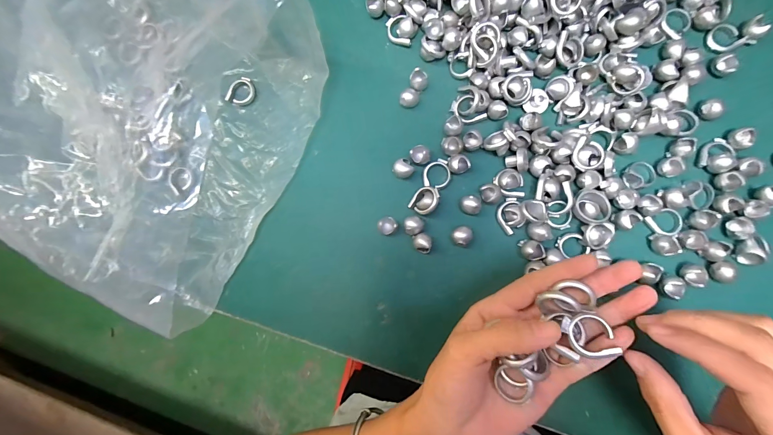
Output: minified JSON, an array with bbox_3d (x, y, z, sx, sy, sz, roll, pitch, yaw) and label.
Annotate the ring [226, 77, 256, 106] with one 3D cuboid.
[{"bbox_3d":[-0.129,-0.113,0.301,0.025,0.004,0.025,0,84,4],"label":"ring"}]

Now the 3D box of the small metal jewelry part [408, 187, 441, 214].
[{"bbox_3d":[0.032,-0.014,0.274,0.021,0.014,0.022,28,87,6],"label":"small metal jewelry part"}]

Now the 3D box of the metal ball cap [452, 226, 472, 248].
[{"bbox_3d":[0.061,0.016,0.273,0.016,0.012,0.016,0,84,4],"label":"metal ball cap"}]

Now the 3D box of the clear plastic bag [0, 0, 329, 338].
[{"bbox_3d":[-0.255,-0.116,0.264,0.378,0.094,0.248,32,90,5],"label":"clear plastic bag"}]

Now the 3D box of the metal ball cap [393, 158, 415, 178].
[{"bbox_3d":[0.014,-0.040,0.279,0.016,0.010,0.015,0,84,4],"label":"metal ball cap"}]

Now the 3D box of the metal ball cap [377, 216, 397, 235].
[{"bbox_3d":[0.001,0.006,0.275,0.014,0.010,0.015,0,84,4],"label":"metal ball cap"}]

